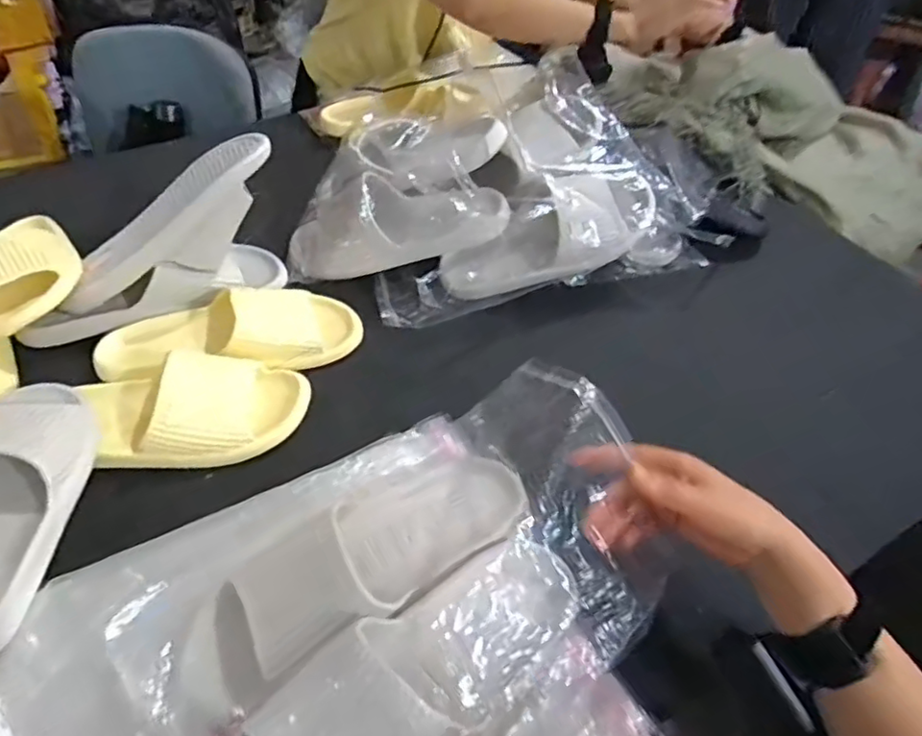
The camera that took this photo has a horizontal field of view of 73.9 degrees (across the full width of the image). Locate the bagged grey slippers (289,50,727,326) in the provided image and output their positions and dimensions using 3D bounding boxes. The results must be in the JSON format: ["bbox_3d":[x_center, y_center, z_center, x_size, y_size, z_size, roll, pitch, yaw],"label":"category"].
[{"bbox_3d":[0.057,-0.213,0.745,0.516,0.150,0.244,-12,50,-12],"label":"bagged grey slippers"}]

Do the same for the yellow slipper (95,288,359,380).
[{"bbox_3d":[-0.245,-0.043,0.646,0.264,0.060,0.102,-3,49,-5],"label":"yellow slipper"}]

